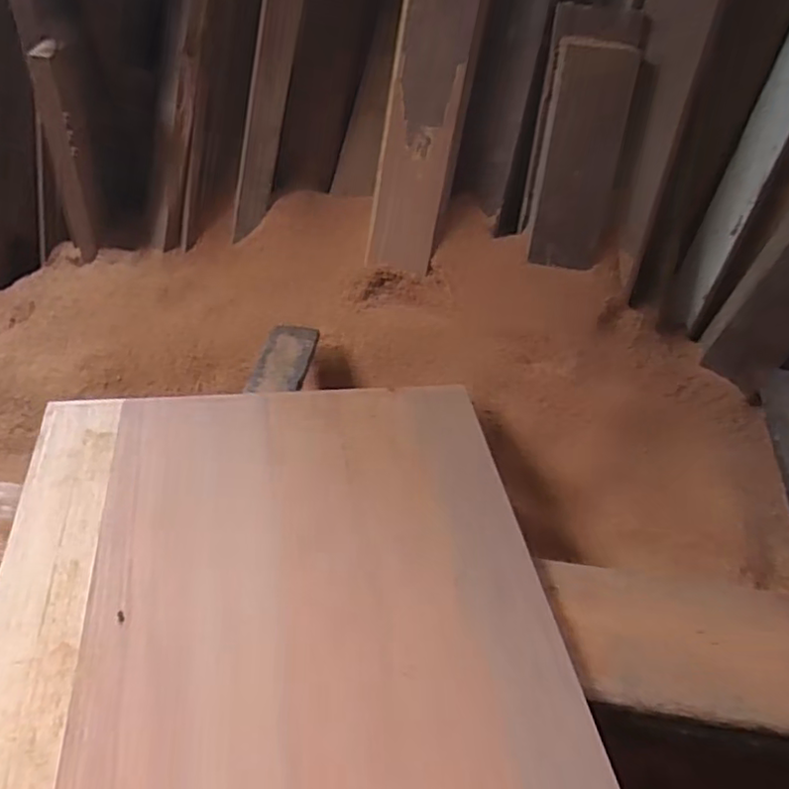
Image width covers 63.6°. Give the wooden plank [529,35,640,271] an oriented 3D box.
[{"bbox_3d":[0.318,-0.402,1.092,0.134,0.359,0.030,3,25,-1],"label":"wooden plank"}]

